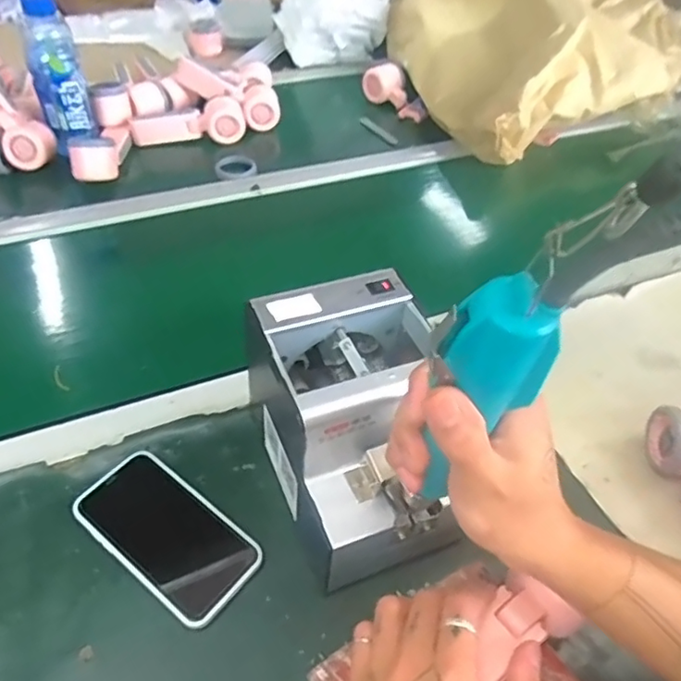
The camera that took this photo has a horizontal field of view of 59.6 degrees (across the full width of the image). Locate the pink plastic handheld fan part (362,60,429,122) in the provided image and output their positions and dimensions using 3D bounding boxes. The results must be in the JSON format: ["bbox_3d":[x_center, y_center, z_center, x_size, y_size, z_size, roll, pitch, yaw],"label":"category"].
[{"bbox_3d":[0.099,-0.423,1.027,0.047,0.058,0.142,-32,70,-30],"label":"pink plastic handheld fan part"}]

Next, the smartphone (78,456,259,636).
[{"bbox_3d":[-0.135,0.149,0.463,0.144,0.009,0.074,32,52,21],"label":"smartphone"}]

